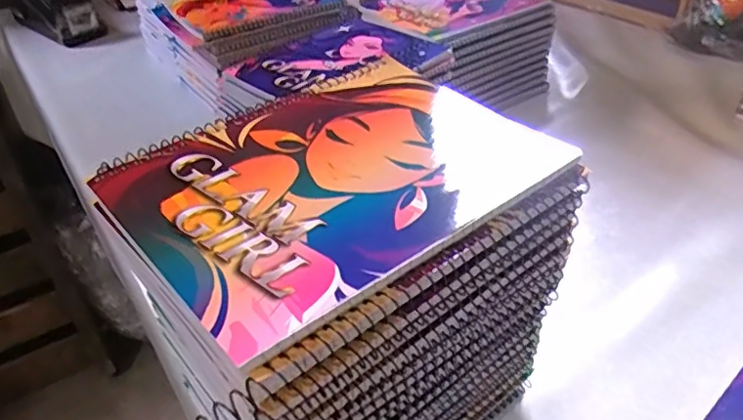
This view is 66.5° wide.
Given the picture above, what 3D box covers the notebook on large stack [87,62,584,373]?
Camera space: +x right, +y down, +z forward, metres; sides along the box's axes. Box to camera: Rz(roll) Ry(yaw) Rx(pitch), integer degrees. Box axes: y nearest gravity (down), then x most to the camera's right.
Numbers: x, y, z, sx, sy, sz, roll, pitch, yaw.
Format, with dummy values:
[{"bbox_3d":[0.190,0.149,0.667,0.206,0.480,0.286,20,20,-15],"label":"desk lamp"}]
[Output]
[{"bbox_3d":[-0.015,-0.021,0.280,0.196,0.009,0.144,-29,46,-29],"label":"notebook on large stack"}]

